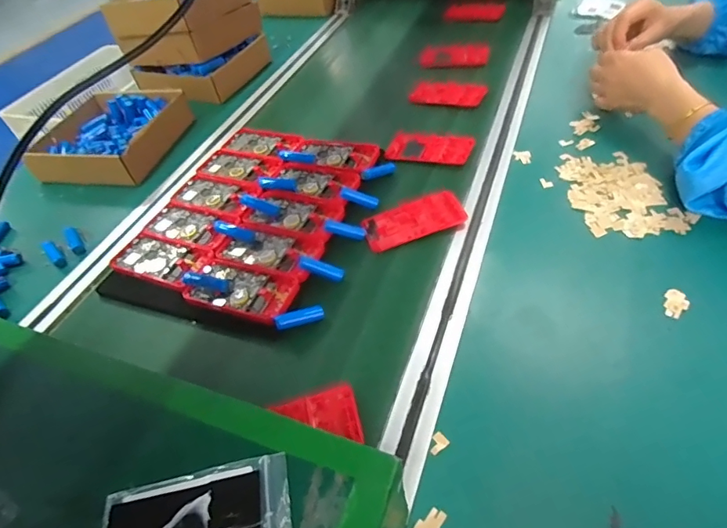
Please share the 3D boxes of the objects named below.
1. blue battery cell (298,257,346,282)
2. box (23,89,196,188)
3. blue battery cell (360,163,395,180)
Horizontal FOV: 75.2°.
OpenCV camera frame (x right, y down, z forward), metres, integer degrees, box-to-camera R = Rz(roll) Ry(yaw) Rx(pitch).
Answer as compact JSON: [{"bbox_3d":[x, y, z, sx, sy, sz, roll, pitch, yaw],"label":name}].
[{"bbox_3d":[-0.047,0.006,0.533,0.057,0.014,0.015,20,46,-21],"label":"blue battery cell"},{"bbox_3d":[-0.413,-0.216,0.779,0.200,0.063,0.230,7,51,10],"label":"box"},{"bbox_3d":[0.022,-0.127,0.652,0.058,0.013,0.012,-22,51,-30],"label":"blue battery cell"}]

